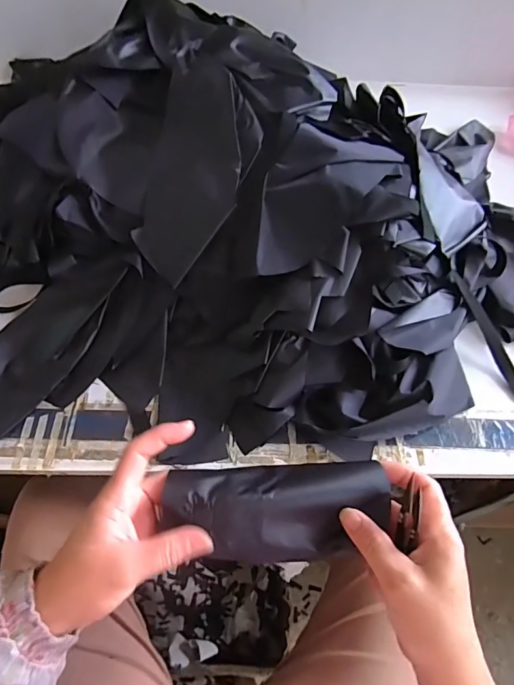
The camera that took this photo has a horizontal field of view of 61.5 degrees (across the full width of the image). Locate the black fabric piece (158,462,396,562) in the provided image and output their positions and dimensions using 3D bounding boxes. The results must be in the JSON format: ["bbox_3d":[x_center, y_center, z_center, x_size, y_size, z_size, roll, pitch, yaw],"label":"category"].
[{"bbox_3d":[0.016,0.127,0.332,0.166,0.036,0.066,0,58,-6],"label":"black fabric piece"}]

